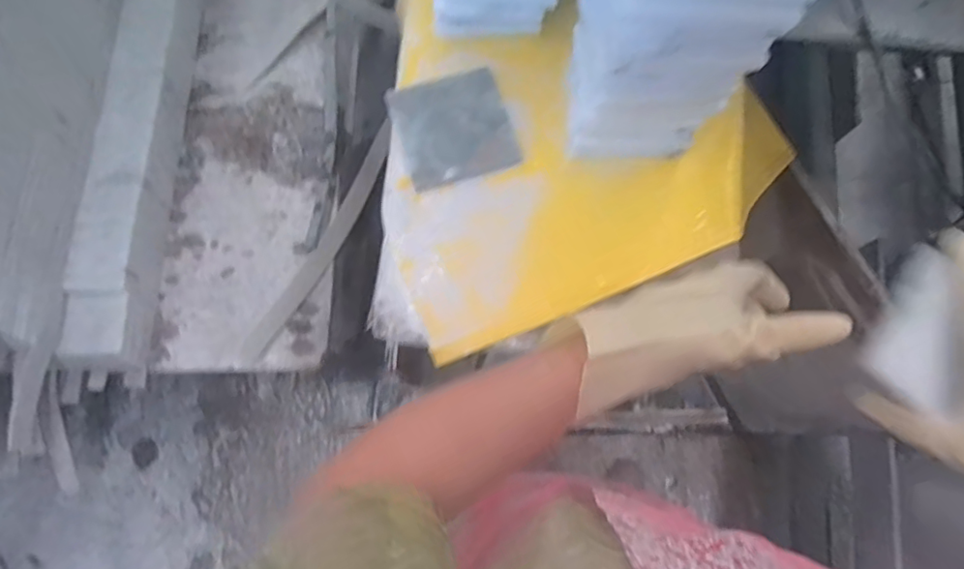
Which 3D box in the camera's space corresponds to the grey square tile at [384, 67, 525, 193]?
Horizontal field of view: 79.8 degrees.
[{"bbox_3d":[-0.025,-0.142,0.524,0.101,0.010,0.099,-17,82,0],"label":"grey square tile"}]

